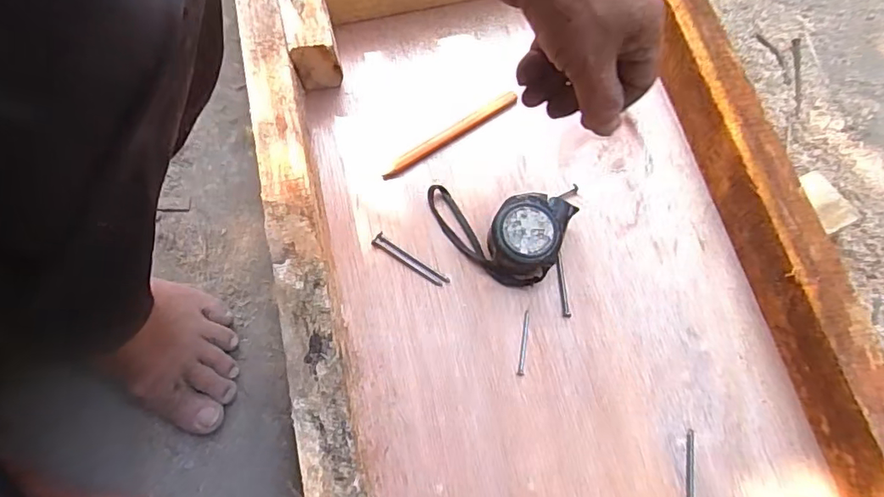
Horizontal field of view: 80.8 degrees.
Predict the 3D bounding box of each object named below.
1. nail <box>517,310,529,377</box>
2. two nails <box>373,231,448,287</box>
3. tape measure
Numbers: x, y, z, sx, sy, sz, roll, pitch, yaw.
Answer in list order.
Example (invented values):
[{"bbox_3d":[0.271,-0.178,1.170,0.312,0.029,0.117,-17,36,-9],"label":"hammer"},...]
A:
[{"bbox_3d":[0.066,0.077,0.419,0.005,0.004,0.053,7,73,2],"label":"nail"},{"bbox_3d":[-0.027,0.010,0.439,0.073,0.004,0.012,34,76,10],"label":"two nails"},{"bbox_3d":[0.053,-0.017,0.429,0.126,0.039,0.089,0,73,0],"label":"tape measure"}]

